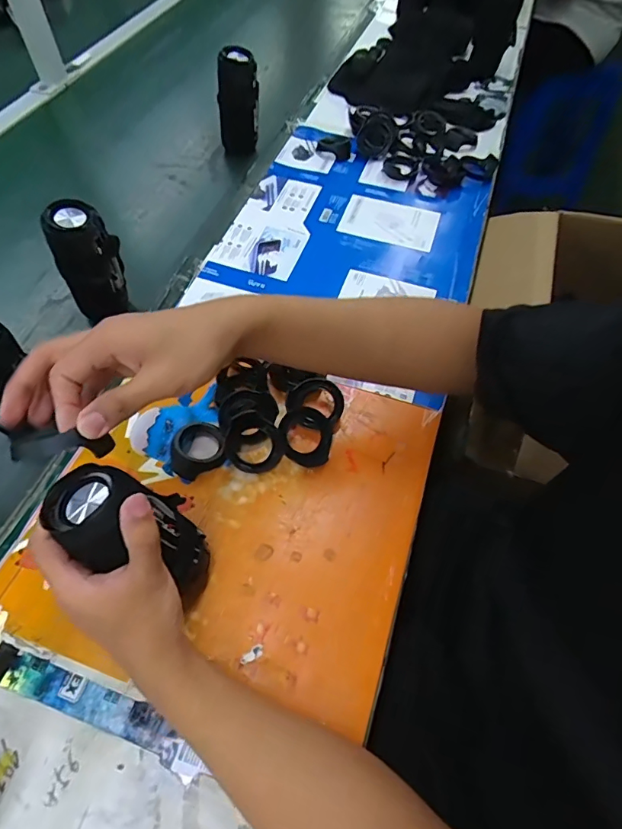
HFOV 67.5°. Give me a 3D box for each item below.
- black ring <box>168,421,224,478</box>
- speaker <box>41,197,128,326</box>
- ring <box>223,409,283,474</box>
[{"bbox_3d":[-0.125,0.037,0.510,0.058,0.023,0.060,1,58,-2],"label":"black ring"},{"bbox_3d":[-0.266,-0.175,0.580,0.074,0.158,0.067,-26,63,-18],"label":"speaker"},{"bbox_3d":[-0.064,0.031,0.508,0.059,0.024,0.066,-16,77,-11],"label":"ring"}]

